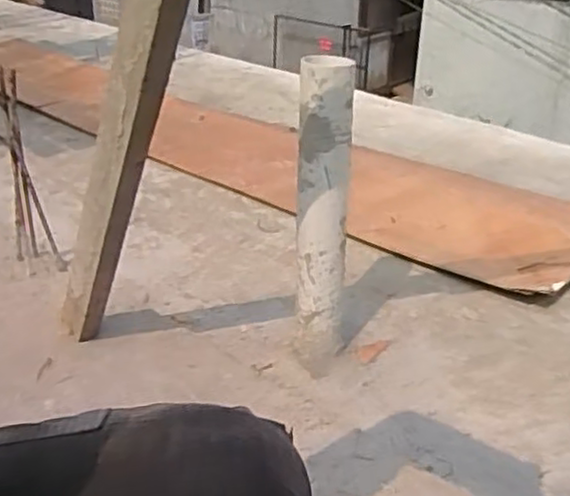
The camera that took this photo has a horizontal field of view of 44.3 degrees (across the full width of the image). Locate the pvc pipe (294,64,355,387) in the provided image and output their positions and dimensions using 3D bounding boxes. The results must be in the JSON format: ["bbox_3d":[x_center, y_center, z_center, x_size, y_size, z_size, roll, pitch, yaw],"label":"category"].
[{"bbox_3d":[0.056,-0.031,1.057,0.085,0.477,0.074,4,27,4],"label":"pvc pipe"}]

